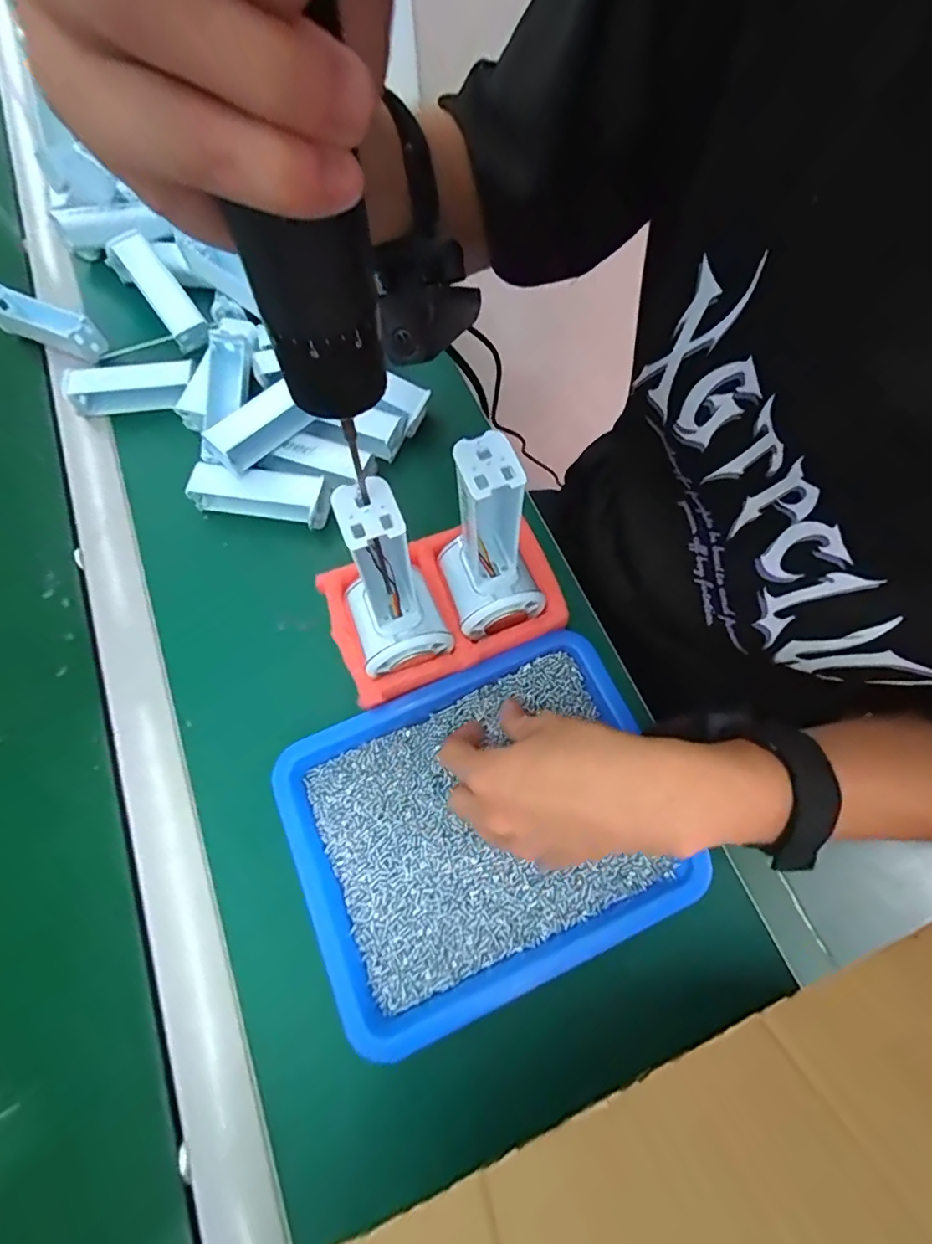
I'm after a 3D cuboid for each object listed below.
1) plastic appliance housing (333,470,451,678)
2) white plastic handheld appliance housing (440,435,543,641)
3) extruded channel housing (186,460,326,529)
[{"bbox_3d":[-0.044,-0.018,0.282,0.048,0.141,0.056,-21,70,-7],"label":"plastic appliance housing"},{"bbox_3d":[0.014,-0.042,0.287,0.050,0.124,0.055,-17,70,-6],"label":"white plastic handheld appliance housing"},{"bbox_3d":[-0.156,-0.099,0.401,0.100,0.026,0.037,11,70,5],"label":"extruded channel housing"}]

